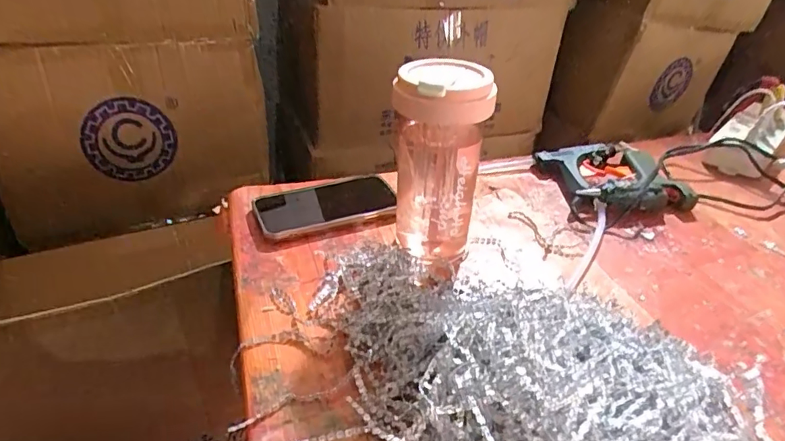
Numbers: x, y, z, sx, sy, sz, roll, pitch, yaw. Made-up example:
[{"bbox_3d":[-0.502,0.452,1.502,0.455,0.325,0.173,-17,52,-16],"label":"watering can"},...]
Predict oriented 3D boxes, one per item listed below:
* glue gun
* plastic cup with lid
[{"bbox_3d":[0.263,-0.054,0.596,0.139,0.033,0.141,-3,33,-8],"label":"glue gun"},{"bbox_3d":[0.039,-0.043,0.437,0.074,0.176,0.078,1,33,-1],"label":"plastic cup with lid"}]

